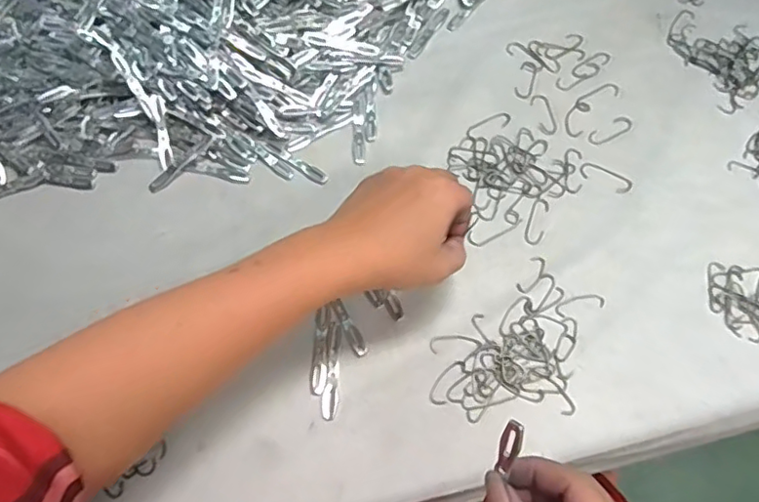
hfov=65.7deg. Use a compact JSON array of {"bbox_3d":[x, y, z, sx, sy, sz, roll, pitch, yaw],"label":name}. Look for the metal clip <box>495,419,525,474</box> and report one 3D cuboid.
[{"bbox_3d":[0.064,0.096,0.287,0.010,0.032,0.004,16,29,10],"label":"metal clip"}]

